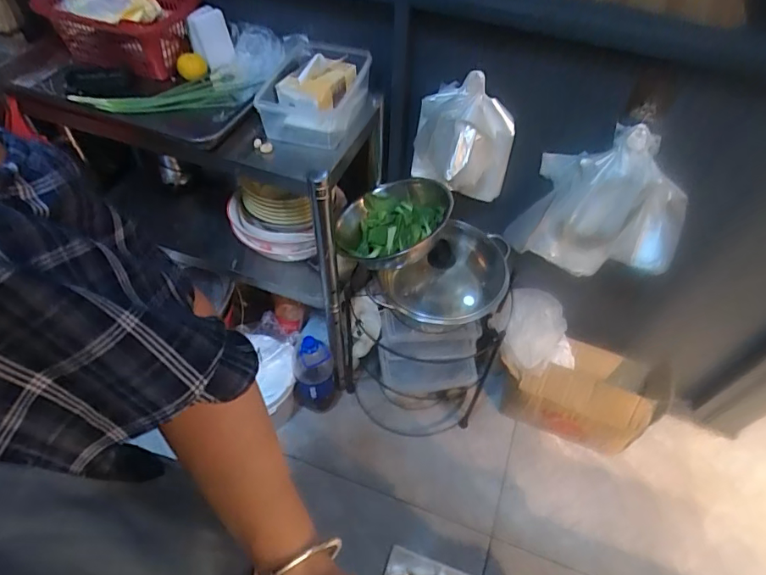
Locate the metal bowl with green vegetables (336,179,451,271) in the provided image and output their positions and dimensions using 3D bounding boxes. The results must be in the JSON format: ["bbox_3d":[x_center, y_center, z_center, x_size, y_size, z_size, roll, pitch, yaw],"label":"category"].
[{"bbox_3d":[0.019,-0.126,1.006,0.216,0.106,0.215,11,50,11],"label":"metal bowl with green vegetables"}]

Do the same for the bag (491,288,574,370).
[{"bbox_3d":[0.359,0.101,1.167,0.193,0.147,0.168,-11,54,-10],"label":"bag"}]

